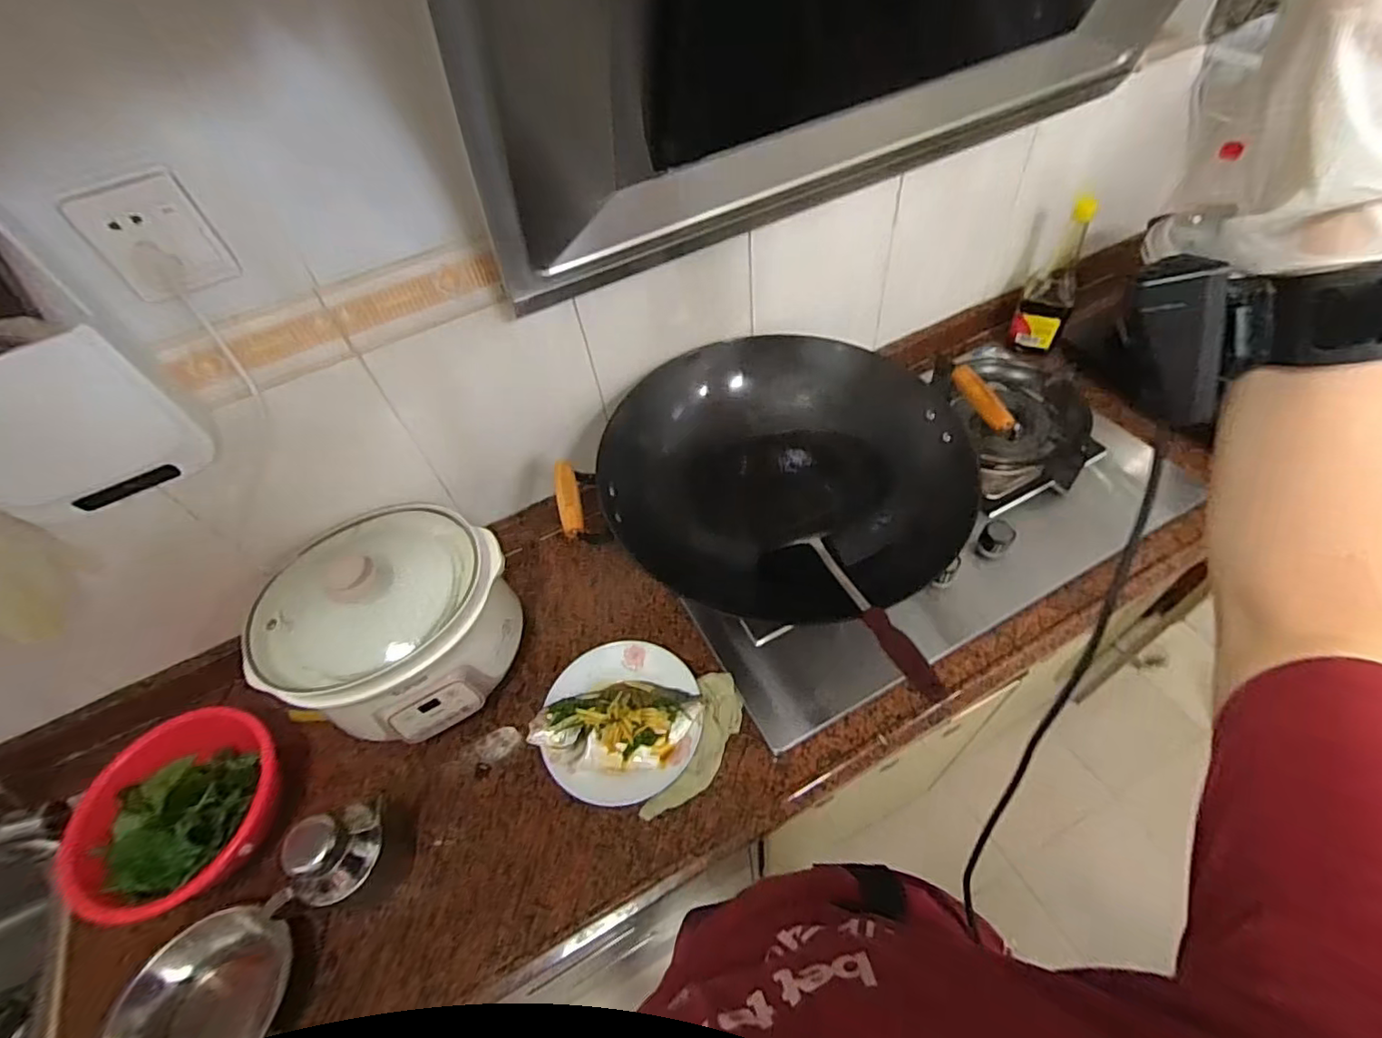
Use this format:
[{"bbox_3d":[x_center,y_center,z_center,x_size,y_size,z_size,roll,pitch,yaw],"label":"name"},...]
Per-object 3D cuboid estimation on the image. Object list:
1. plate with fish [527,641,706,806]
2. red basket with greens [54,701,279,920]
[{"bbox_3d":[-0.087,0.243,0.748,0.200,0.048,0.192,-3,53,4],"label":"plate with fish"},{"bbox_3d":[-0.622,0.349,0.710,0.228,0.077,0.220,-3,53,4],"label":"red basket with greens"}]

